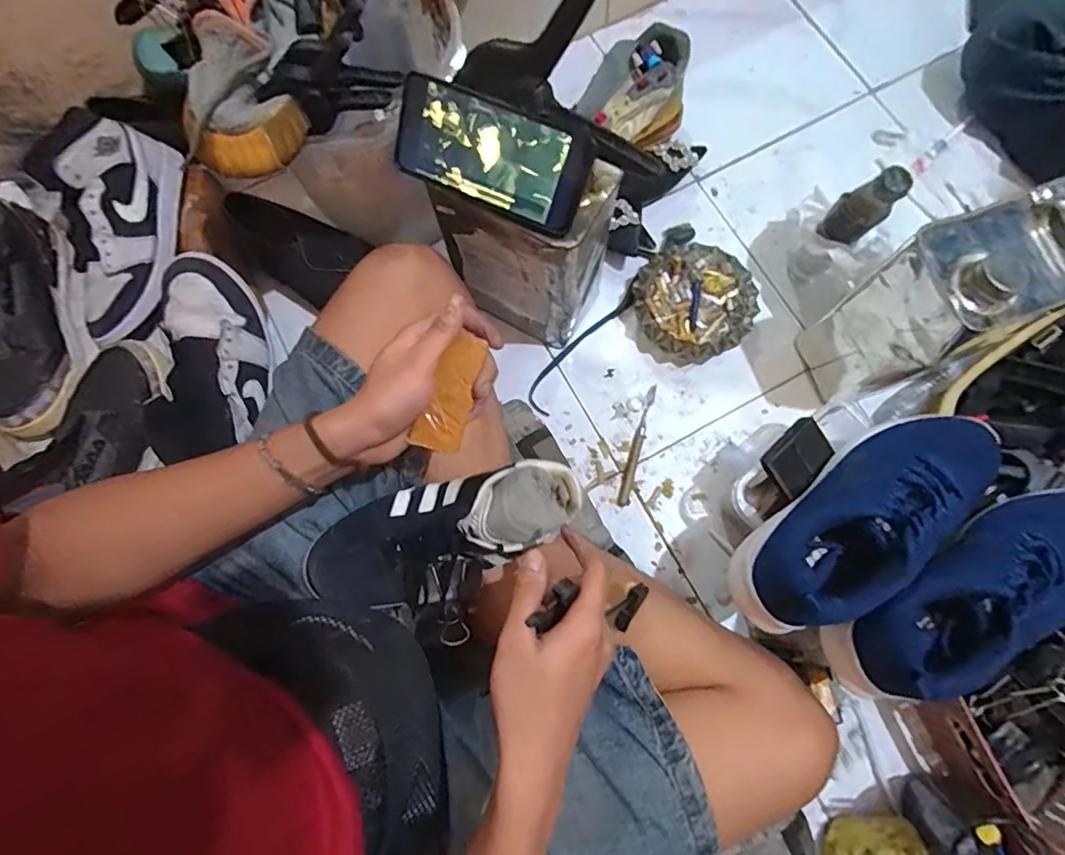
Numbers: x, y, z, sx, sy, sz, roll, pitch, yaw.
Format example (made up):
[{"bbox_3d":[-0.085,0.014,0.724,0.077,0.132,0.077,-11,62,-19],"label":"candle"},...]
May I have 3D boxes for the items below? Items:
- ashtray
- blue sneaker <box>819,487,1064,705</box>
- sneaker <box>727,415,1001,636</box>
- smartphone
[{"bbox_3d":[0.203,-0.154,0.676,0.144,0.041,0.140,0,77,1],"label":"ashtray"},{"bbox_3d":[0.400,0.139,0.461,0.285,0.088,0.101,-26,78,-5],"label":"blue sneaker"},{"bbox_3d":[0.312,0.074,0.481,0.290,0.090,0.101,-33,78,-6],"label":"sneaker"},{"bbox_3d":[-0.034,-0.228,0.452,0.165,0.082,0.011,22,33,4],"label":"smartphone"}]

